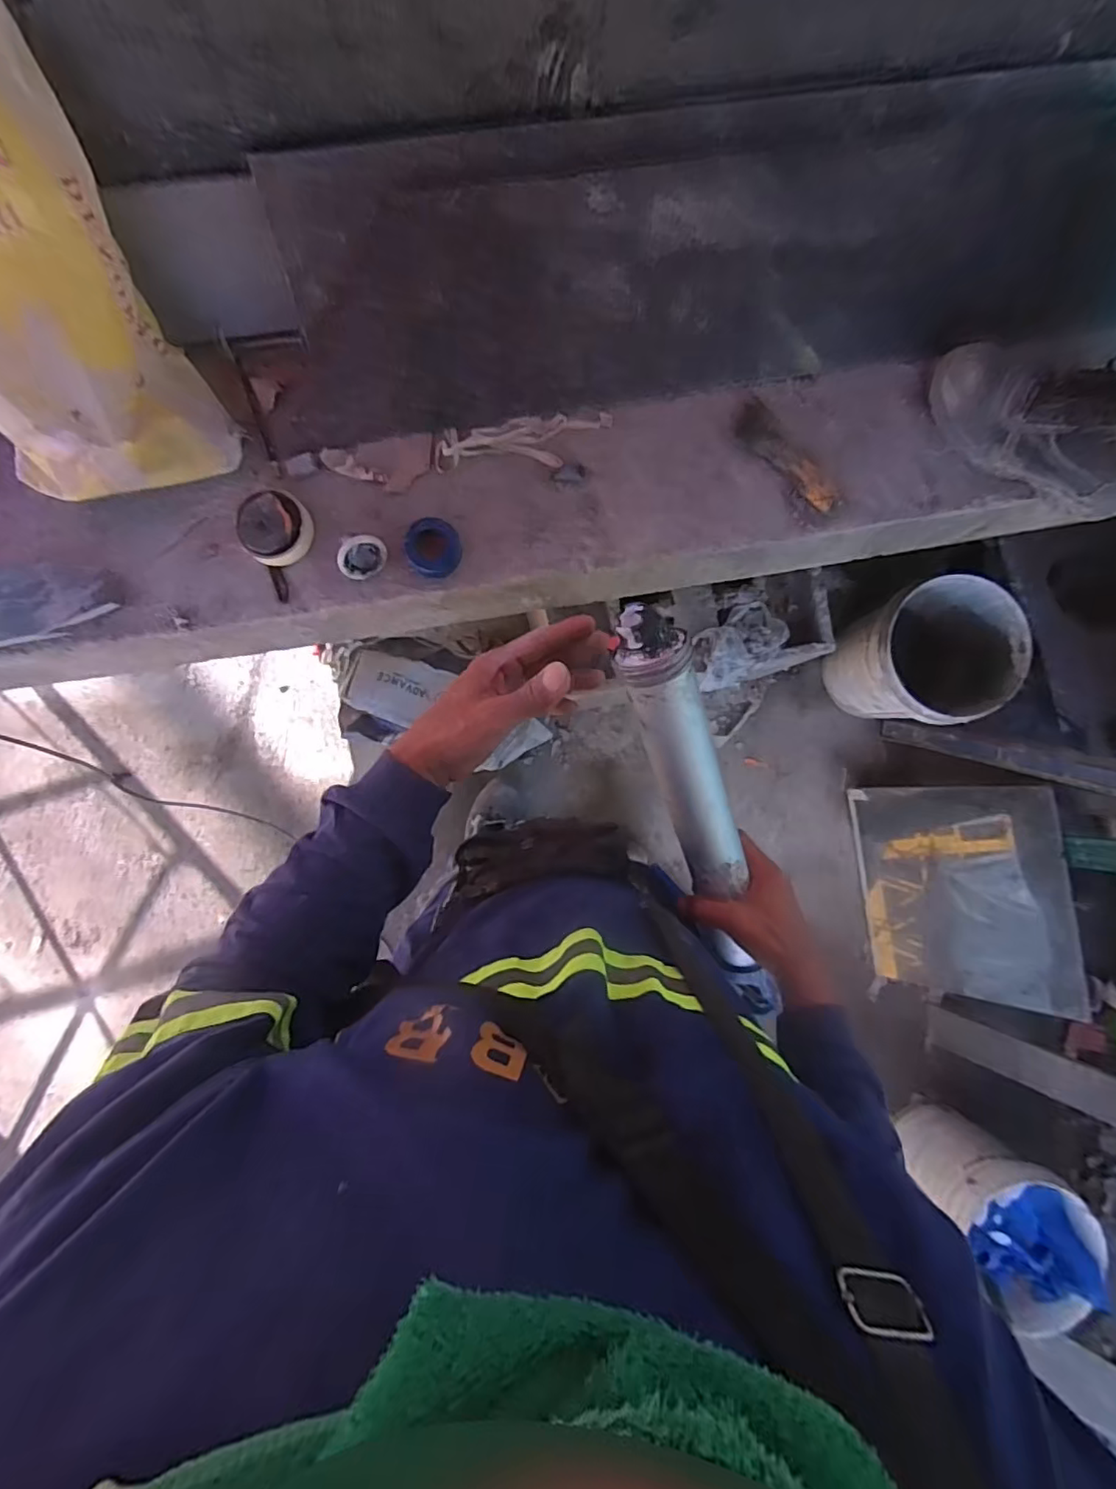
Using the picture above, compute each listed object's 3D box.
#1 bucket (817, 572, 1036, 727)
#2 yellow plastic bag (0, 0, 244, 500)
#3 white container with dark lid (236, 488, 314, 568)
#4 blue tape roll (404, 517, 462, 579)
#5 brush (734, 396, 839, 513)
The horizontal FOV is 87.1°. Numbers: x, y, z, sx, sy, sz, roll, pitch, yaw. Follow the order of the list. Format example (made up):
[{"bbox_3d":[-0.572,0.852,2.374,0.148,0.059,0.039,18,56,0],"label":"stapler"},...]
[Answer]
[{"bbox_3d":[0.797,-0.189,1.316,0.289,0.270,0.285,0,88,-3],"label":"bucket"},{"bbox_3d":[-0.451,-0.403,0.489,0.095,0.381,0.196,36,64,24],"label":"yellow plastic bag"},{"bbox_3d":[-0.319,-0.244,0.661,0.077,0.037,0.068,-37,91,-4],"label":"white container with dark lid"},{"bbox_3d":[-0.145,-0.231,0.686,0.061,0.022,0.066,0,88,-3],"label":"blue tape roll"},{"bbox_3d":[0.279,-0.350,0.715,0.038,0.023,0.162,-44,91,-4],"label":"brush"}]

